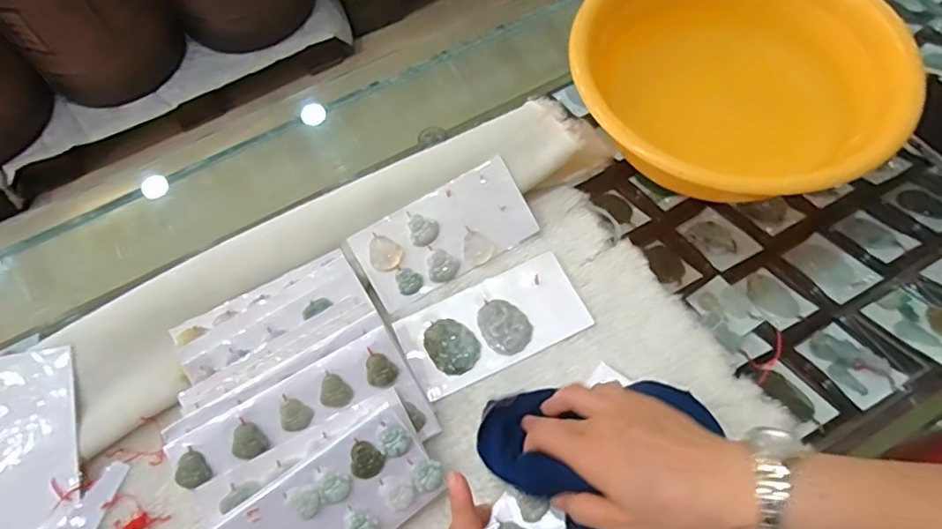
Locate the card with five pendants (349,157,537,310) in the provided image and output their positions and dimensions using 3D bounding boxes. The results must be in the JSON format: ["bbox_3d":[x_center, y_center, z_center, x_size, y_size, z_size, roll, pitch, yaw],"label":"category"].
[{"bbox_3d":[-0.023,-0.027,0.518,0.152,0.008,0.076,-29,93,-6],"label":"card with five pendants"}]

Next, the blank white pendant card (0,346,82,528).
[{"bbox_3d":[-0.340,0.143,0.442,0.077,0.009,0.151,-10,74,-18],"label":"blank white pendant card"}]

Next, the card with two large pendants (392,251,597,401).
[{"bbox_3d":[0.019,0.050,0.497,0.151,0.008,0.077,-24,65,-8],"label":"card with two large pendants"}]

